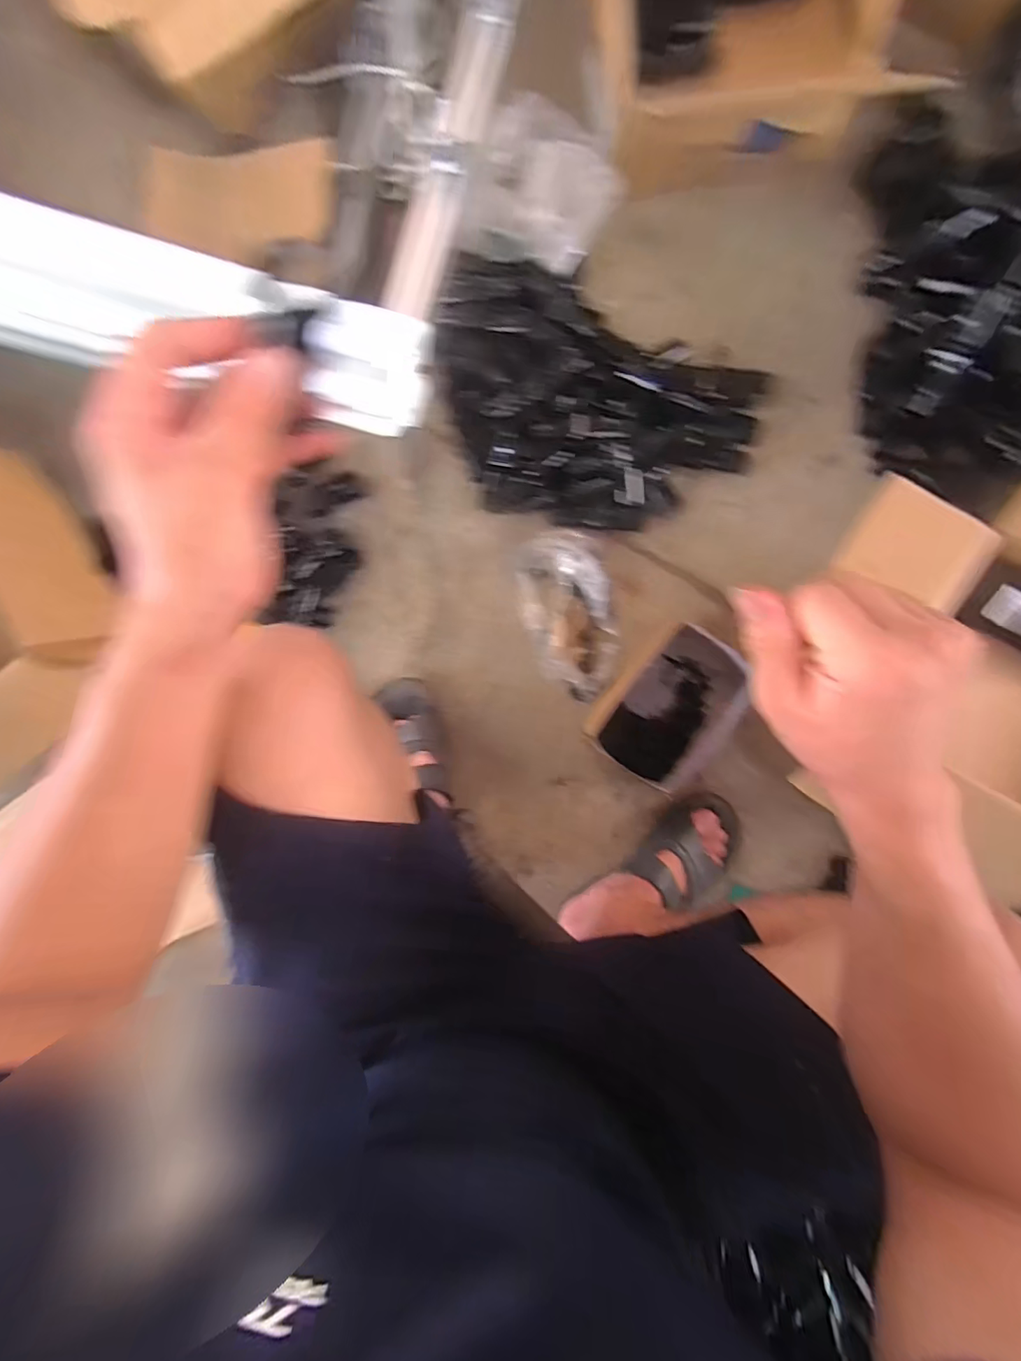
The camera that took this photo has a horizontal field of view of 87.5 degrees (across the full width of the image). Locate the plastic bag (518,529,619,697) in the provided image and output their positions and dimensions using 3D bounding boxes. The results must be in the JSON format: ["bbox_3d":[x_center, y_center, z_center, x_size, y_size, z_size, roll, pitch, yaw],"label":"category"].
[{"bbox_3d":[0.083,-0.090,0.734,0.127,0.031,0.225,-7,89,1],"label":"plastic bag"}]

